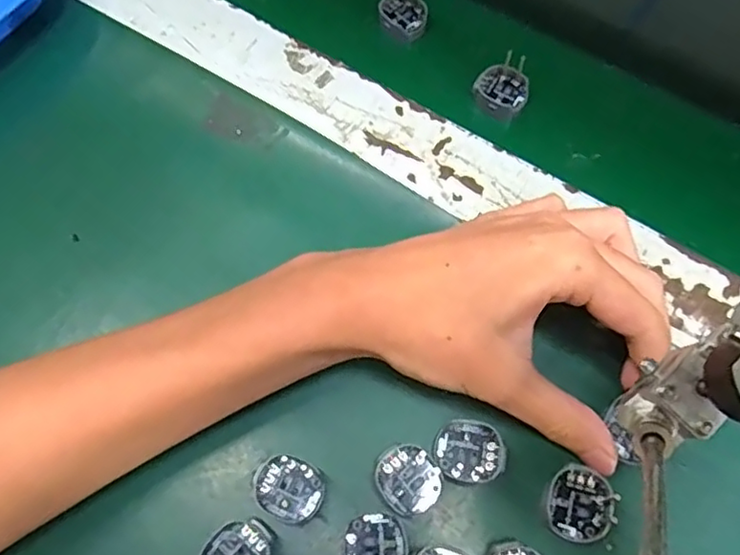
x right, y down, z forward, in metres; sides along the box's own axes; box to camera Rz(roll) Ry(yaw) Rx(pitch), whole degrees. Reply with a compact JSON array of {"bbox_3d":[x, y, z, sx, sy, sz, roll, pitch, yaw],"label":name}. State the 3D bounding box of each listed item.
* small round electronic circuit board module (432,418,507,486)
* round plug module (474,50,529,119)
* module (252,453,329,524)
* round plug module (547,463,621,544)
[{"bbox_3d":[0.041,0.072,0.257,0.027,0.010,0.025,0,66,1],"label":"small round electronic circuit board module"},{"bbox_3d":[0.072,-0.105,0.340,0.027,0.013,0.032,13,67,6],"label":"round plug module"},{"bbox_3d":[-0.032,0.086,0.255,0.028,0.012,0.023,28,70,12],"label":"module"},{"bbox_3d":[0.083,0.091,0.249,0.025,0.009,0.026,0,66,1],"label":"round plug module"}]

